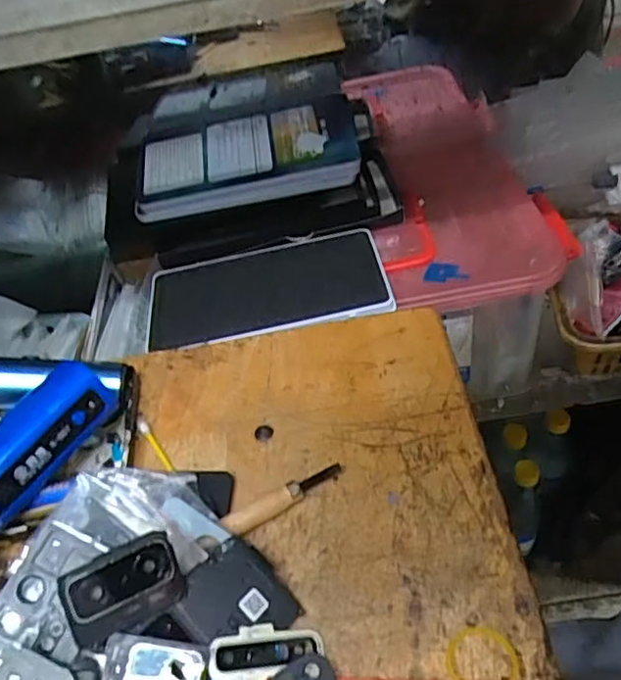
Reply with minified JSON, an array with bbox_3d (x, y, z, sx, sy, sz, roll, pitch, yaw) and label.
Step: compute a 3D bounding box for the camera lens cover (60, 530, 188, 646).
[{"bbox_3d":[-0.074,0.100,0.250,0.044,0.034,0.007,-18,9,-27],"label":"camera lens cover"}]

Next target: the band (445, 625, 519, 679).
[{"bbox_3d":[0.068,0.128,0.248,0.028,0.004,0.029,-6,44,6],"label":"band"}]

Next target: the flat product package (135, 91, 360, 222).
[{"bbox_3d":[-0.053,-0.154,0.515,0.181,0.021,0.099,-12,57,2],"label":"flat product package"}]

